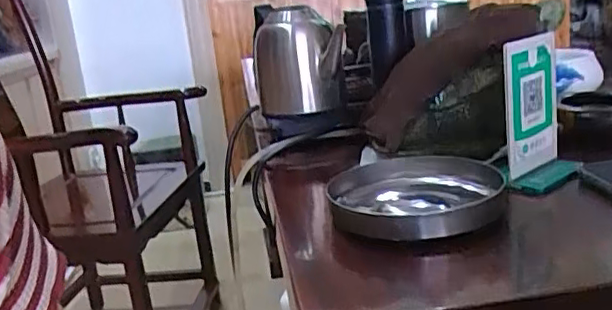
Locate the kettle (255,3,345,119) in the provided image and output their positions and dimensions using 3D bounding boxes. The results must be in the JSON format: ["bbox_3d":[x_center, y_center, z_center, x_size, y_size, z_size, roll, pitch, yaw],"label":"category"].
[{"bbox_3d":[-0.014,-0.141,0.919,0.129,0.150,0.120,-8,15,-3],"label":"kettle"}]

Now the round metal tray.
[{"bbox_3d":[0.112,0.043,0.640,0.178,0.028,0.176,-2,16,18],"label":"round metal tray"}]

